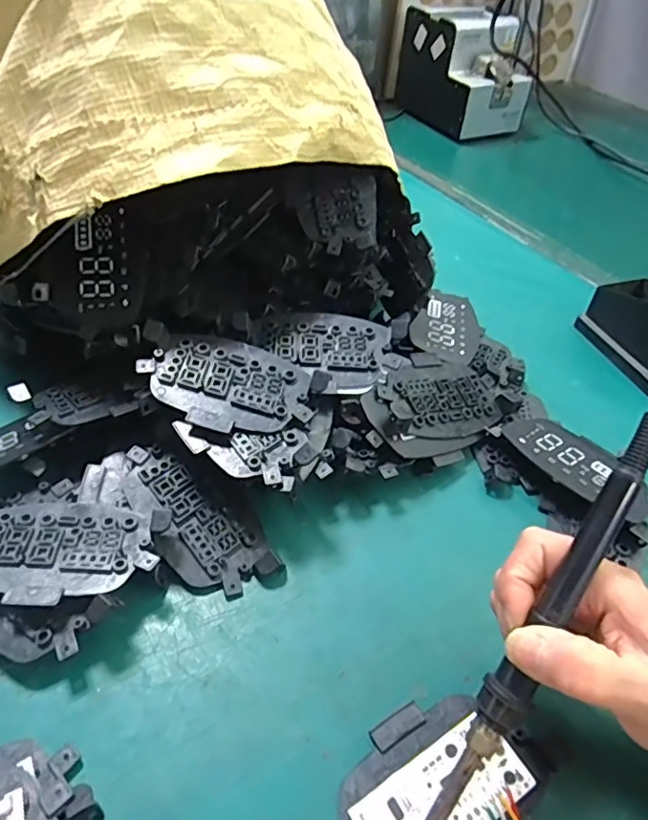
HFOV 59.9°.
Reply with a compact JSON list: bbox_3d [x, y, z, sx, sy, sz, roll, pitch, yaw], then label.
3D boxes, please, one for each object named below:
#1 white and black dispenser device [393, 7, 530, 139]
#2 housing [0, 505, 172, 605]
[{"bbox_3d":[0.218,-0.540,0.888,0.122,0.138,0.192,-21,51,-23],"label":"white and black dispenser device"},{"bbox_3d":[-0.148,0.076,0.312,0.109,0.009,0.064,6,39,2],"label":"housing"}]

